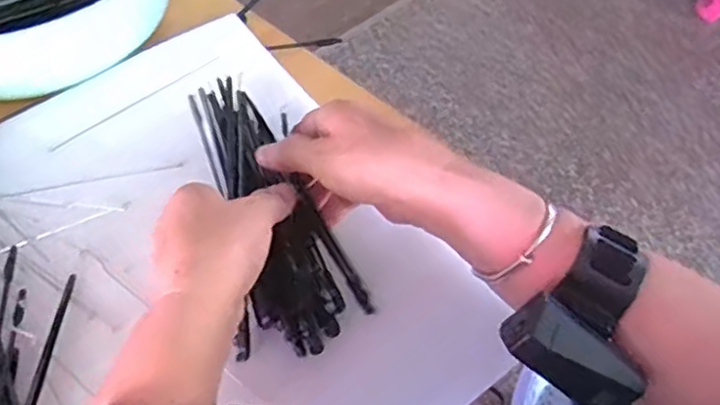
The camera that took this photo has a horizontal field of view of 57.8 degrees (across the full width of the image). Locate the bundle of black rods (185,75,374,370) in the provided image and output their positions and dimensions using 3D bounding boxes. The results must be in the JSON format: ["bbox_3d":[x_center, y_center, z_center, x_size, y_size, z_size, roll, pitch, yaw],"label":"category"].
[{"bbox_3d":[-0.071,-0.001,0.428,0.082,0.042,0.212,-21,64,-17],"label":"bundle of black rods"}]

